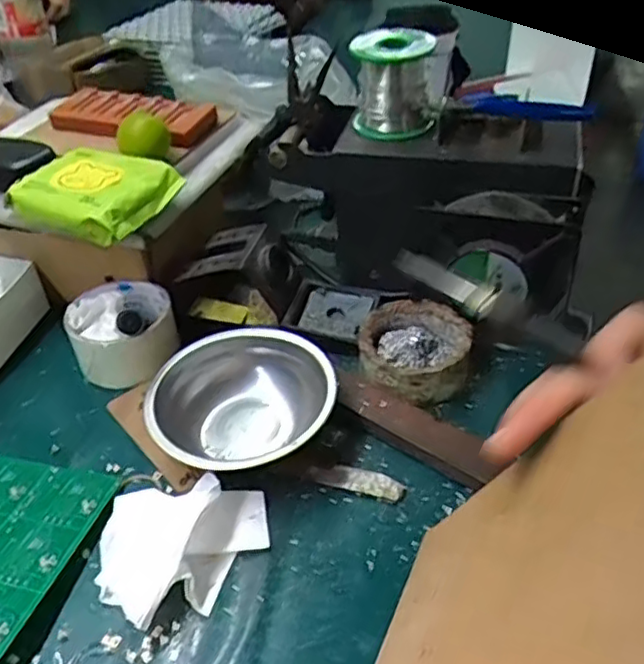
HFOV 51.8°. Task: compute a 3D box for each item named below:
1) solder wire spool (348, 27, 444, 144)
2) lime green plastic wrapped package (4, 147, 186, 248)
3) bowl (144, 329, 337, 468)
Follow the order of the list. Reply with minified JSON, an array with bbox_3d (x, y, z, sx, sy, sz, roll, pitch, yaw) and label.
[{"bbox_3d":[0.059,-0.195,0.521,0.066,0.072,0.066,4,41,8],"label":"solder wire spool"},{"bbox_3d":[-0.185,-0.114,0.531,0.117,0.025,0.089,16,43,22],"label":"lime green plastic wrapped package"},{"bbox_3d":[-0.053,0.055,0.459,0.123,0.045,0.112,-1,39,1],"label":"bowl"}]

